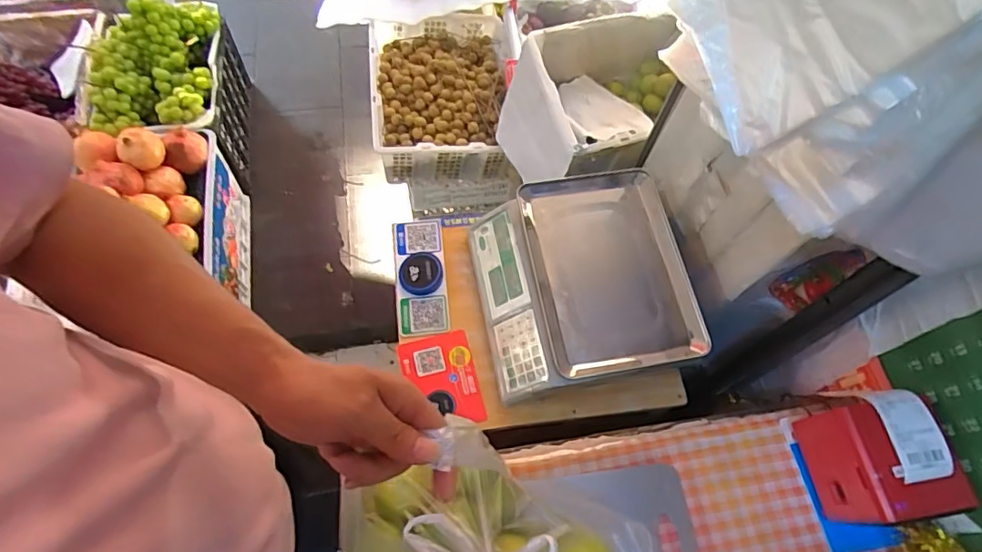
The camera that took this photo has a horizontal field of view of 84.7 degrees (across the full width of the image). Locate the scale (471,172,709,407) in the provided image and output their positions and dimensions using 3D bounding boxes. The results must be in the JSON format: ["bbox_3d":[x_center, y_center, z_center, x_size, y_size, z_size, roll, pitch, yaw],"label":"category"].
[{"bbox_3d":[0.161,0.011,0.929,0.348,0.113,0.356,-9,66,-7],"label":"scale"}]

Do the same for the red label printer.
[{"bbox_3d":[0.471,0.225,0.652,0.131,0.104,0.124,-3,65,-4],"label":"red label printer"}]

